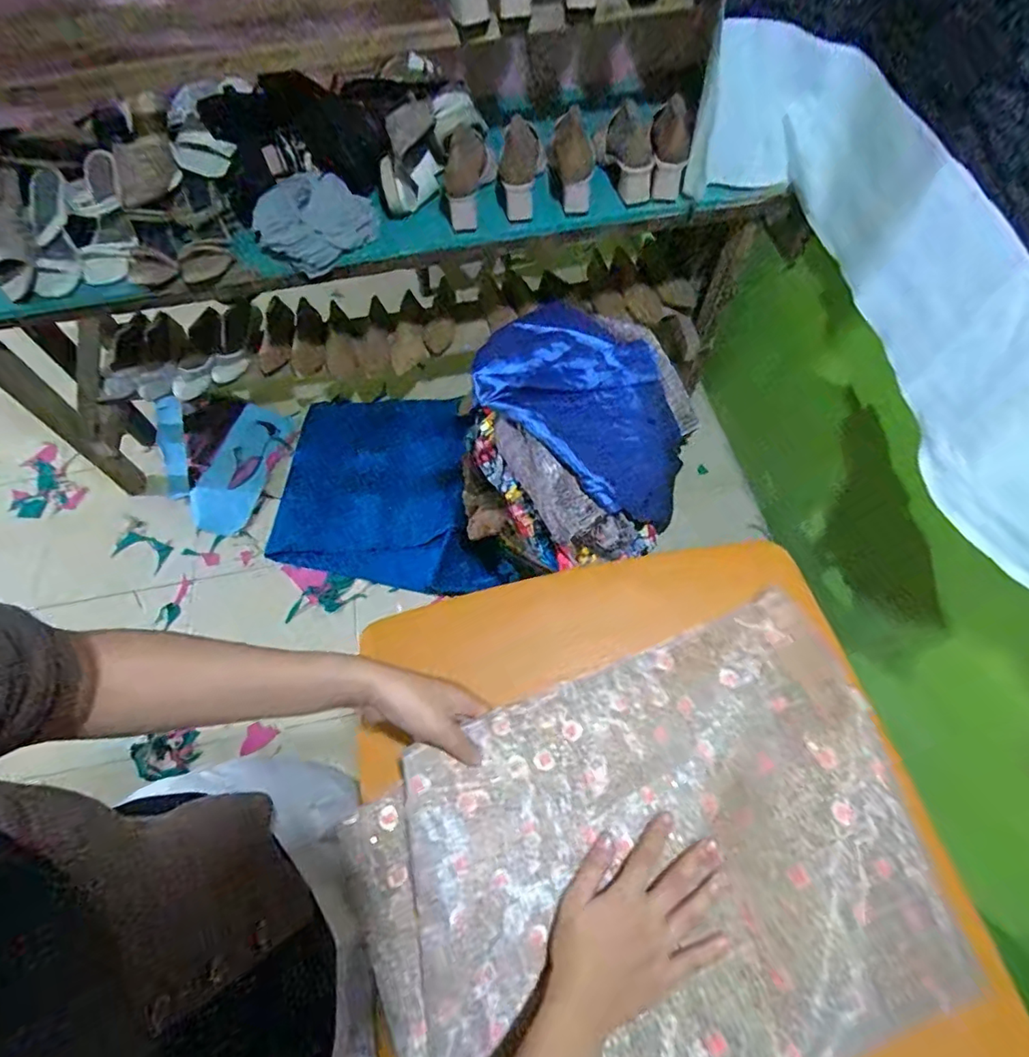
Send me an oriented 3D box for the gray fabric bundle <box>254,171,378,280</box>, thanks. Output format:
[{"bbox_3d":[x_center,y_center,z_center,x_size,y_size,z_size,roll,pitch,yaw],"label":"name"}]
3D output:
[{"bbox_3d":[-0.349,-0.533,0.945,0.185,0.086,0.152,-39,69,-15],"label":"gray fabric bundle"}]

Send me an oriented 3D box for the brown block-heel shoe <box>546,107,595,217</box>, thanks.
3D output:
[{"bbox_3d":[0.100,-0.637,0.945,0.072,0.037,0.169,-6,90,0],"label":"brown block-heel shoe"}]

